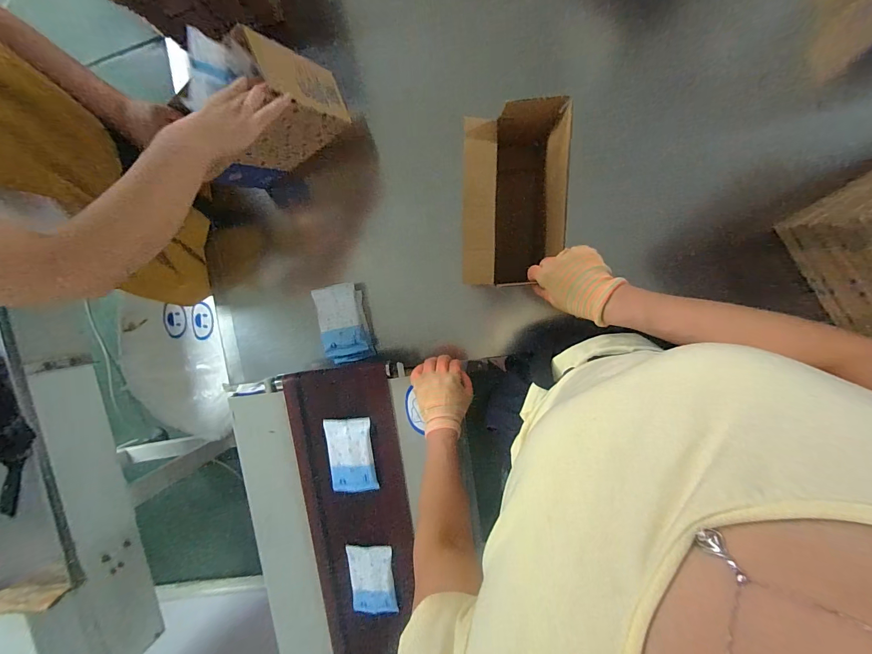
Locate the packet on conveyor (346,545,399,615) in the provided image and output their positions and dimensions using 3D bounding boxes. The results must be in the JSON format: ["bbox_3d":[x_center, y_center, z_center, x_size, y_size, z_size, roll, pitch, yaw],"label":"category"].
[{"bbox_3d":[-0.121,0.484,0.702,0.088,0.016,0.129,-8,94,9],"label":"packet on conveyor"}]

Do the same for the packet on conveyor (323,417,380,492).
[{"bbox_3d":[-0.158,0.237,0.679,0.084,0.013,0.134,-7,94,9],"label":"packet on conveyor"}]

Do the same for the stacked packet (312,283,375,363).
[{"bbox_3d":[-0.184,-0.004,0.727,0.089,0.041,0.156,-10,93,9],"label":"stacked packet"}]

